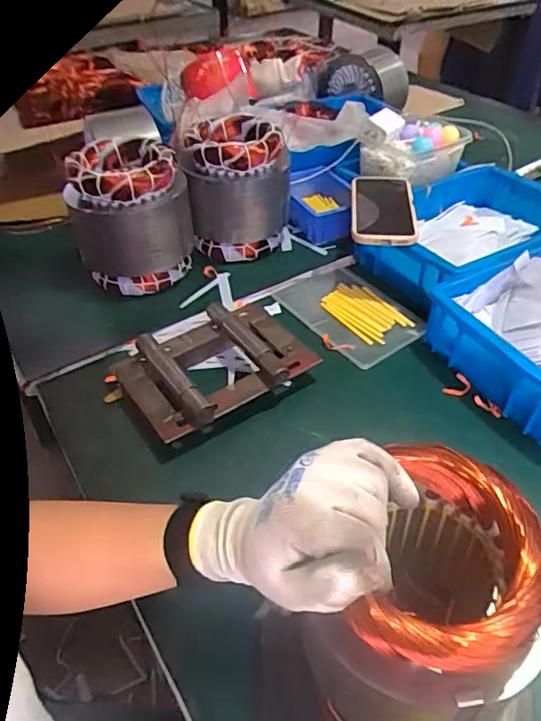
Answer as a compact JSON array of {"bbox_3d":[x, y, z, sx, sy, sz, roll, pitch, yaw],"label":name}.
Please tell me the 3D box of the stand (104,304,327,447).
[{"bbox_3d":[-0.062,0.006,0.637,0.200,0.056,0.141,-25,49,-23],"label":"stand"}]

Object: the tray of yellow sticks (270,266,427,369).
[{"bbox_3d":[0.102,-0.063,0.735,0.129,0.018,0.175,-27,49,-25],"label":"tray of yellow sticks"}]

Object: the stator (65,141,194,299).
[{"bbox_3d":[-0.182,-0.192,0.744,0.152,0.155,0.134,-12,45,-12],"label":"stator"}]

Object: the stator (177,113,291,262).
[{"bbox_3d":[-0.046,-0.246,0.795,0.139,0.152,0.129,-6,44,-5],"label":"stator"}]

